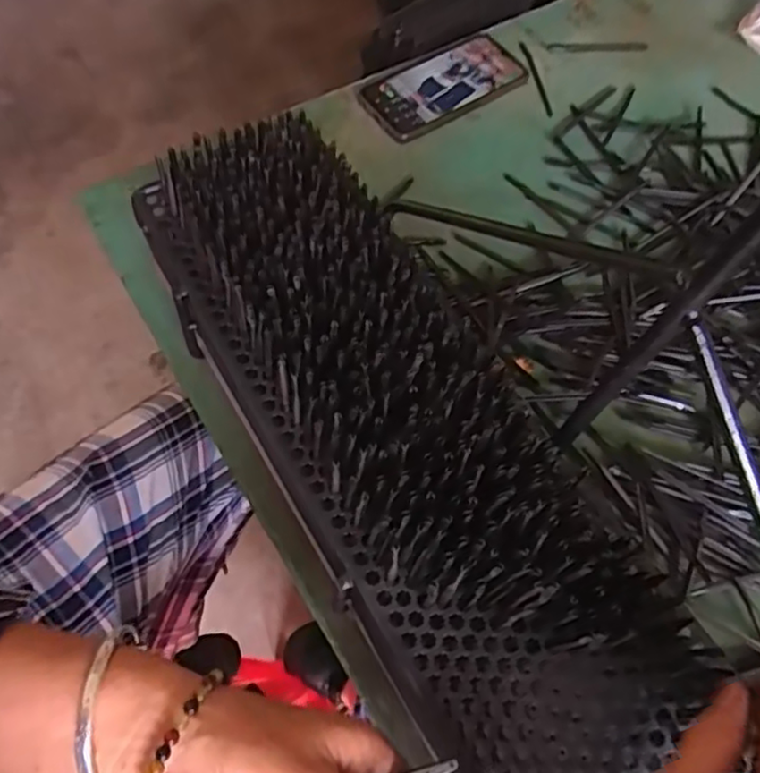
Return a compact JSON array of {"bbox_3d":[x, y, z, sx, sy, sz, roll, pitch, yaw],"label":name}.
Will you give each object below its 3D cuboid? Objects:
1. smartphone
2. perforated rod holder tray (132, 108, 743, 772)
[{"bbox_3d":[0.061,-0.293,0.628,0.162,0.010,0.079,-31,69,-17],"label":"smartphone"},{"bbox_3d":[0.043,0.076,0.346,0.137,0.086,0.589,-29,73,-16],"label":"perforated rod holder tray"}]

